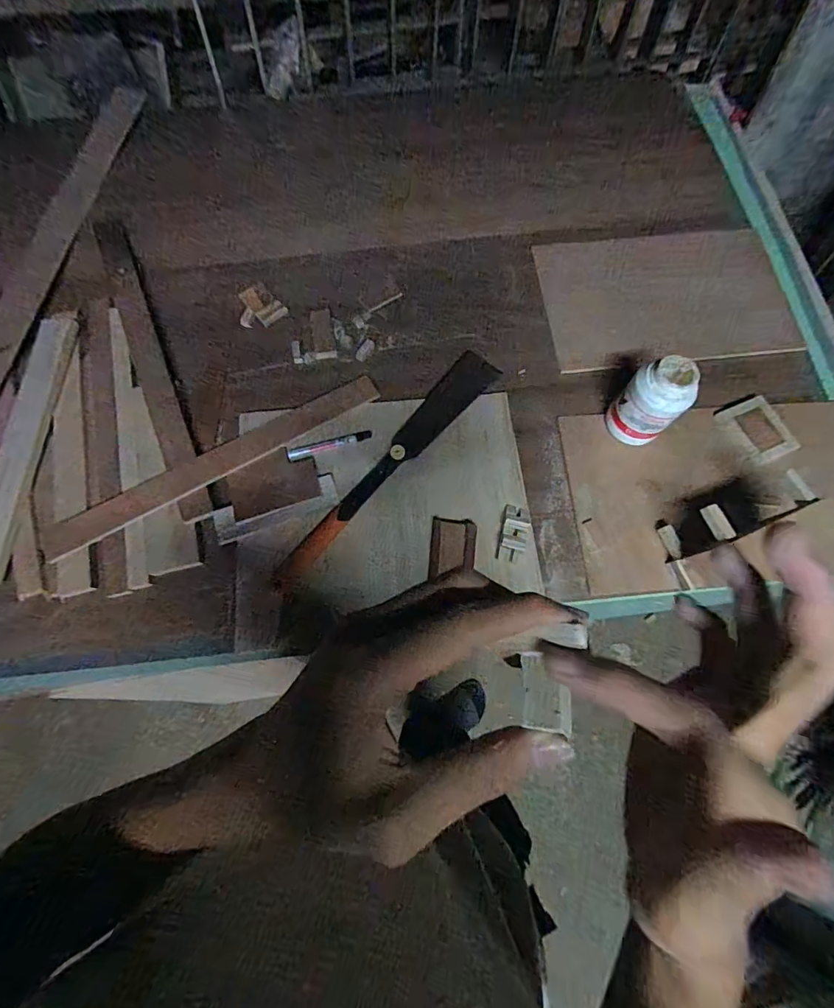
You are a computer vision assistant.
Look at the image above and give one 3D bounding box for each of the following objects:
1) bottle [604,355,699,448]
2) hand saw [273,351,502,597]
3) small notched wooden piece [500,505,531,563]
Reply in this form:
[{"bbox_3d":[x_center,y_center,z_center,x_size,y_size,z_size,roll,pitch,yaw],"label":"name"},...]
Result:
[{"bbox_3d":[0.392,-0.164,0.748,0.090,0.165,0.103,-38,76,-13],"label":"bottle"},{"bbox_3d":[-0.049,-0.079,0.774,0.072,0.021,0.556,39,75,11],"label":"hand saw"},{"bbox_3d":[0.164,0.051,0.740,0.044,0.012,0.093,13,72,3],"label":"small notched wooden piece"}]

